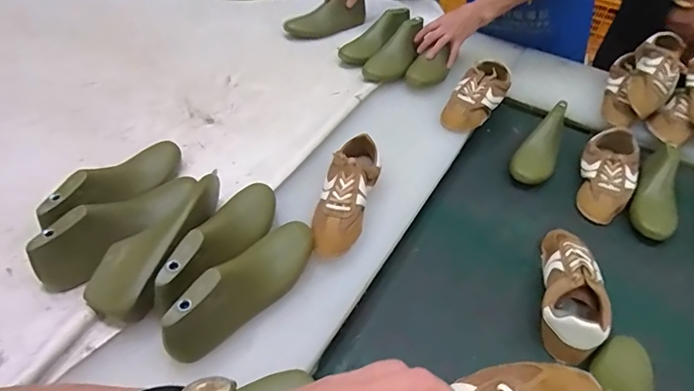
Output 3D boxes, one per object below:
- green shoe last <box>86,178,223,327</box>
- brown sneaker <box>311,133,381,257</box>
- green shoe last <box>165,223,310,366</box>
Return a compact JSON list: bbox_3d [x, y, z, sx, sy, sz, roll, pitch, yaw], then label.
[{"bbox_3d":[-0.264,0.059,0.644,0.104,0.061,0.241,14,46,9],"label":"green shoe last"},{"bbox_3d":[-0.002,-0.005,0.739,0.083,0.069,0.225,13,46,8],"label":"brown sneaker"},{"bbox_3d":[-0.128,0.110,0.601,0.069,0.078,0.256,26,49,20],"label":"green shoe last"}]

